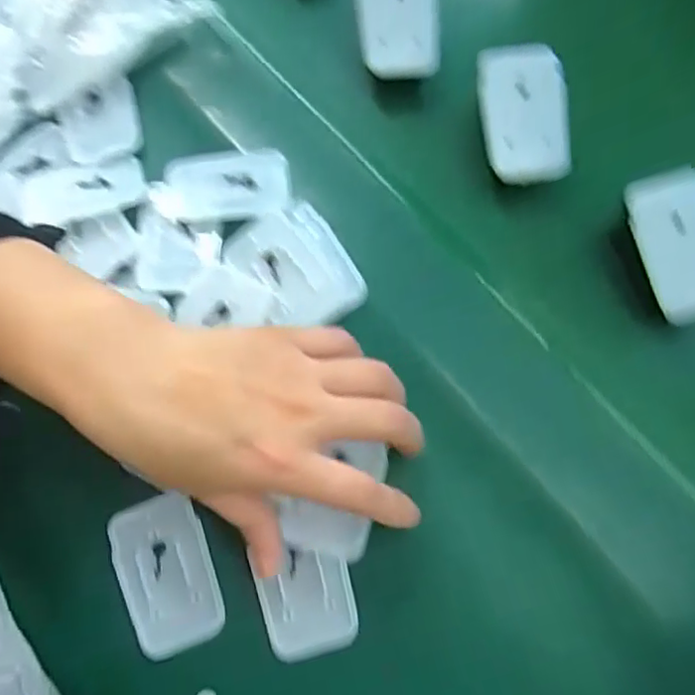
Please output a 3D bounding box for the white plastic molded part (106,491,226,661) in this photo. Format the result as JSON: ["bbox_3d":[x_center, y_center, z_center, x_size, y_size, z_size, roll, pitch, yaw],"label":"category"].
[{"bbox_3d":[-0.090,0.111,0.300,0.045,0.010,0.071,-21,74,-4],"label":"white plastic molded part"}]

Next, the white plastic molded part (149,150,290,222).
[{"bbox_3d":[-0.073,-0.094,0.350,0.078,0.008,0.046,-5,73,1],"label":"white plastic molded part"}]

